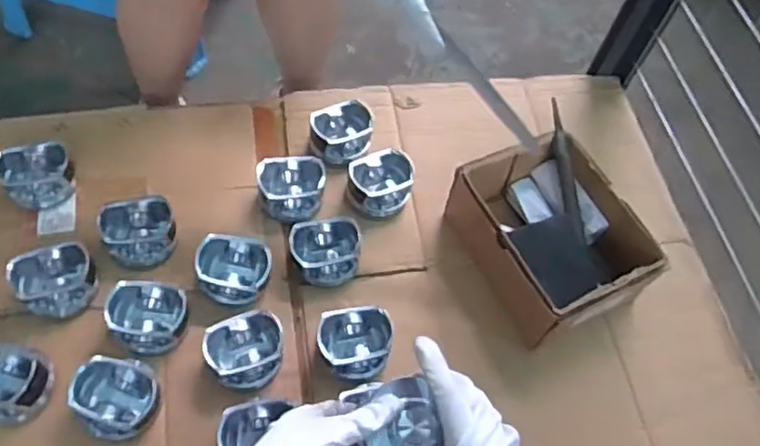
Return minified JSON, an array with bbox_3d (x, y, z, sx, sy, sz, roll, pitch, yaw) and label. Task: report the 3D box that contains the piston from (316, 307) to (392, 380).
[{"bbox_3d":[-0.025,0.126,0.649,0.074,0.050,0.065,4,59,-3],"label":"piston"}]

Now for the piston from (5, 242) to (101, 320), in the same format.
[{"bbox_3d":[-0.338,0.061,0.659,0.077,0.057,0.059,-35,68,-22],"label":"piston"}]

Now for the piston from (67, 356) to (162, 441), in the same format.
[{"bbox_3d":[-0.255,0.170,0.605,0.079,0.052,0.079,7,61,-13],"label":"piston"}]

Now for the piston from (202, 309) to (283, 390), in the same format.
[{"bbox_3d":[-0.135,0.131,0.634,0.074,0.048,0.065,-9,61,-10],"label":"piston"}]

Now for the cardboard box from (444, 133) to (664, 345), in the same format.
[{"bbox_3d":[0.191,0.015,0.709,0.155,0.099,0.196,-24,64,-18],"label":"cardboard box"}]

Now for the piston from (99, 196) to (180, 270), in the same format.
[{"bbox_3d":[-0.266,0.010,0.696,0.074,0.050,0.060,-17,62,-14],"label":"piston"}]

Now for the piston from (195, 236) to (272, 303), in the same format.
[{"bbox_3d":[-0.158,0.053,0.676,0.078,0.053,0.061,6,59,-2],"label":"piston"}]

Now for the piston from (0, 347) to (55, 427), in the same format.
[{"bbox_3d":[-0.360,0.153,0.601,0.073,0.052,0.067,30,61,12],"label":"piston"}]

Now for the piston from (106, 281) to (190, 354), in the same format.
[{"bbox_3d":[-0.237,0.097,0.641,0.078,0.050,0.064,-3,60,-7],"label":"piston"}]

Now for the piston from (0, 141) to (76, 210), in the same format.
[{"bbox_3d":[-0.389,-0.054,0.712,0.072,0.043,0.061,-25,65,-18],"label":"piston"}]

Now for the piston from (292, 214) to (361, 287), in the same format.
[{"bbox_3d":[-0.061,0.031,0.705,0.076,0.048,0.066,3,59,-3],"label":"piston"}]

